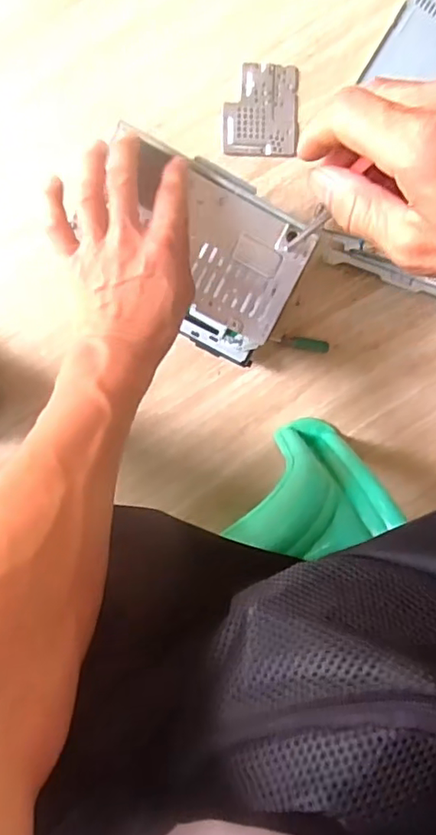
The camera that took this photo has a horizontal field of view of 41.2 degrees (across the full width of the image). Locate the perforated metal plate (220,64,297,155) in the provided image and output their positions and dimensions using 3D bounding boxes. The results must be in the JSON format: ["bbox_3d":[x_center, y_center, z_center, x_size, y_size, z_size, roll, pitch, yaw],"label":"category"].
[{"bbox_3d":[0.045,-0.319,0.601,0.077,0.004,0.089,-1,98,-4],"label":"perforated metal plate"}]

